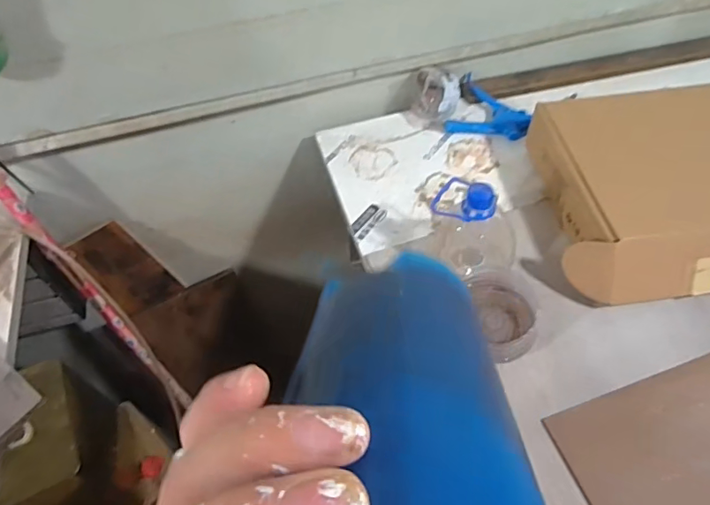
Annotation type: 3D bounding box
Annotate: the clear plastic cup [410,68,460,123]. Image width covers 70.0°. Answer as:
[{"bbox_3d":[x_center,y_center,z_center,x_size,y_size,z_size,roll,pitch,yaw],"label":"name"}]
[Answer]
[{"bbox_3d":[0.135,-0.255,0.829,0.073,0.080,0.060,6,54,7],"label":"clear plastic cup"}]

